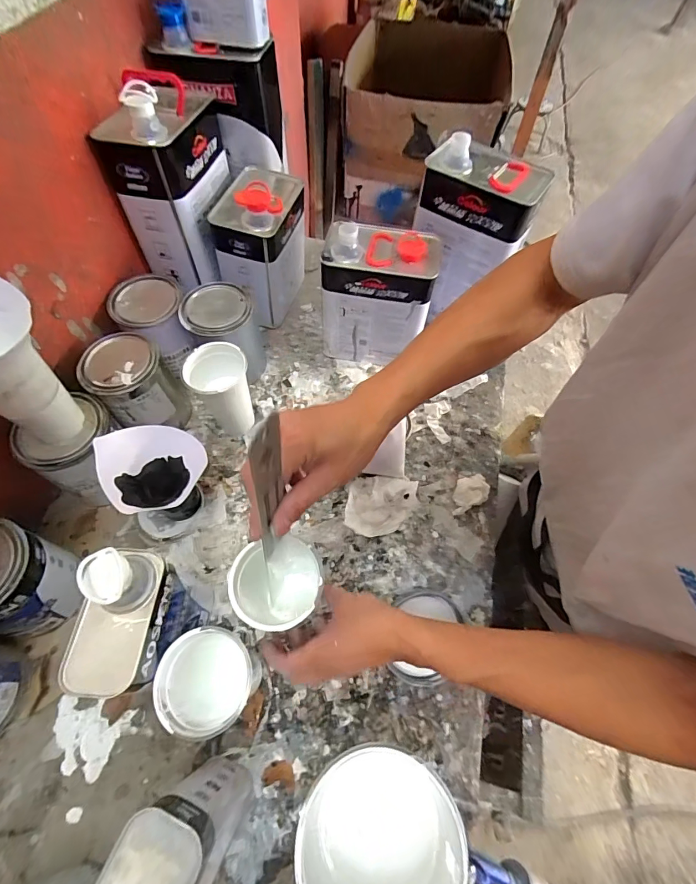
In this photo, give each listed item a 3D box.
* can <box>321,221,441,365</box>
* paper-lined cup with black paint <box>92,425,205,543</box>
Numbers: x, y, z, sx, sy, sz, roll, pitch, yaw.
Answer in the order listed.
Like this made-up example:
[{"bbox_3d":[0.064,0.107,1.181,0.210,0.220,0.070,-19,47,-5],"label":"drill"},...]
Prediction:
[{"bbox_3d":[0.048,-0.236,0.660,0.166,0.208,0.112,9,60,2],"label":"can"},{"bbox_3d":[-0.240,0.052,0.534,0.119,0.128,0.109,-20,63,-14],"label":"paper-lined cup with black paint"}]

